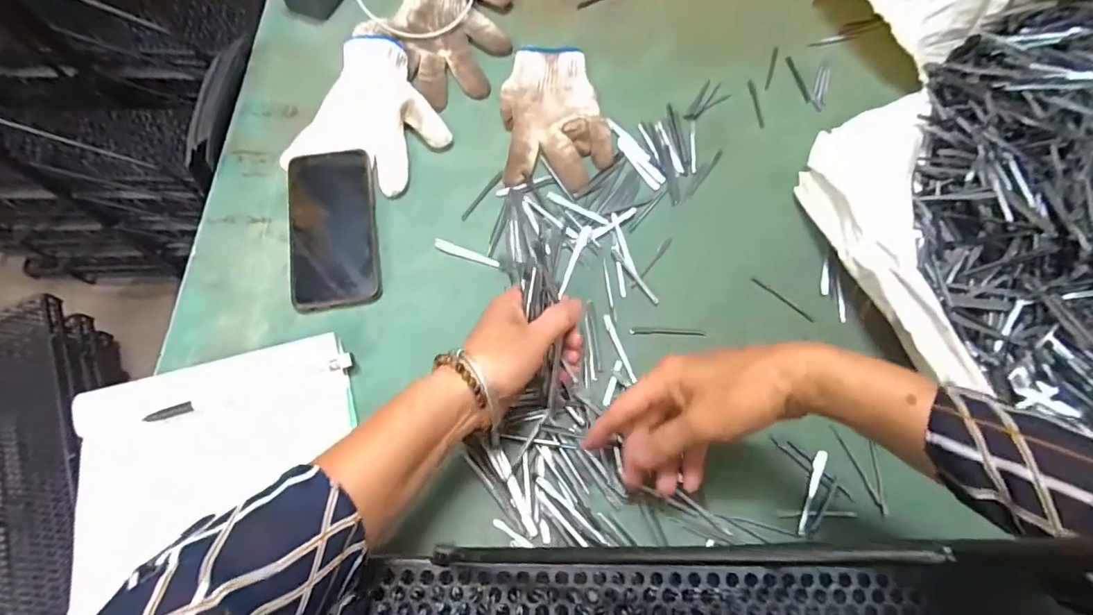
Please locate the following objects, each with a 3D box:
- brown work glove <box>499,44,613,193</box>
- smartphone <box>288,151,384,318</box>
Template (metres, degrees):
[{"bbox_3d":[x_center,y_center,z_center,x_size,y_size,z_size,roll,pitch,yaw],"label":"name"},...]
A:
[{"bbox_3d":[0.010,-0.202,0.522,0.109,0.020,0.177,-2,67,-3],"label":"brown work glove"},{"bbox_3d":[-0.200,-0.076,0.467,0.077,0.006,0.164,-11,68,-7],"label":"smartphone"}]

